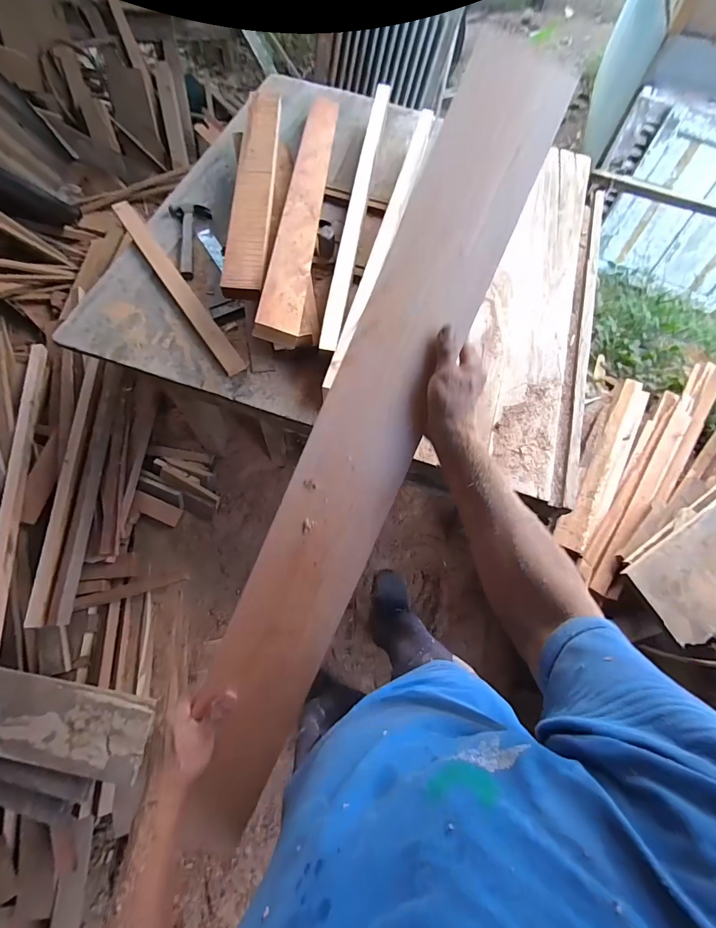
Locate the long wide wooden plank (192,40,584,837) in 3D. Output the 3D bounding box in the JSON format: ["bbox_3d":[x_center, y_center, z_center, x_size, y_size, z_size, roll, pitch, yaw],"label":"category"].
[{"bbox_3d":[0.004,-0.020,0.467,0.127,0.031,0.978,23,92,6],"label":"long wide wooden plank"}]

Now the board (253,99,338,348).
[{"bbox_3d":[-0.134,-0.686,1.011,0.110,0.055,1.011,12,59,-14],"label":"board"}]

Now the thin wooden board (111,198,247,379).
[{"bbox_3d":[-0.443,-0.438,0.947,0.050,0.016,0.597,-33,74,-14],"label":"thin wooden board"}]

